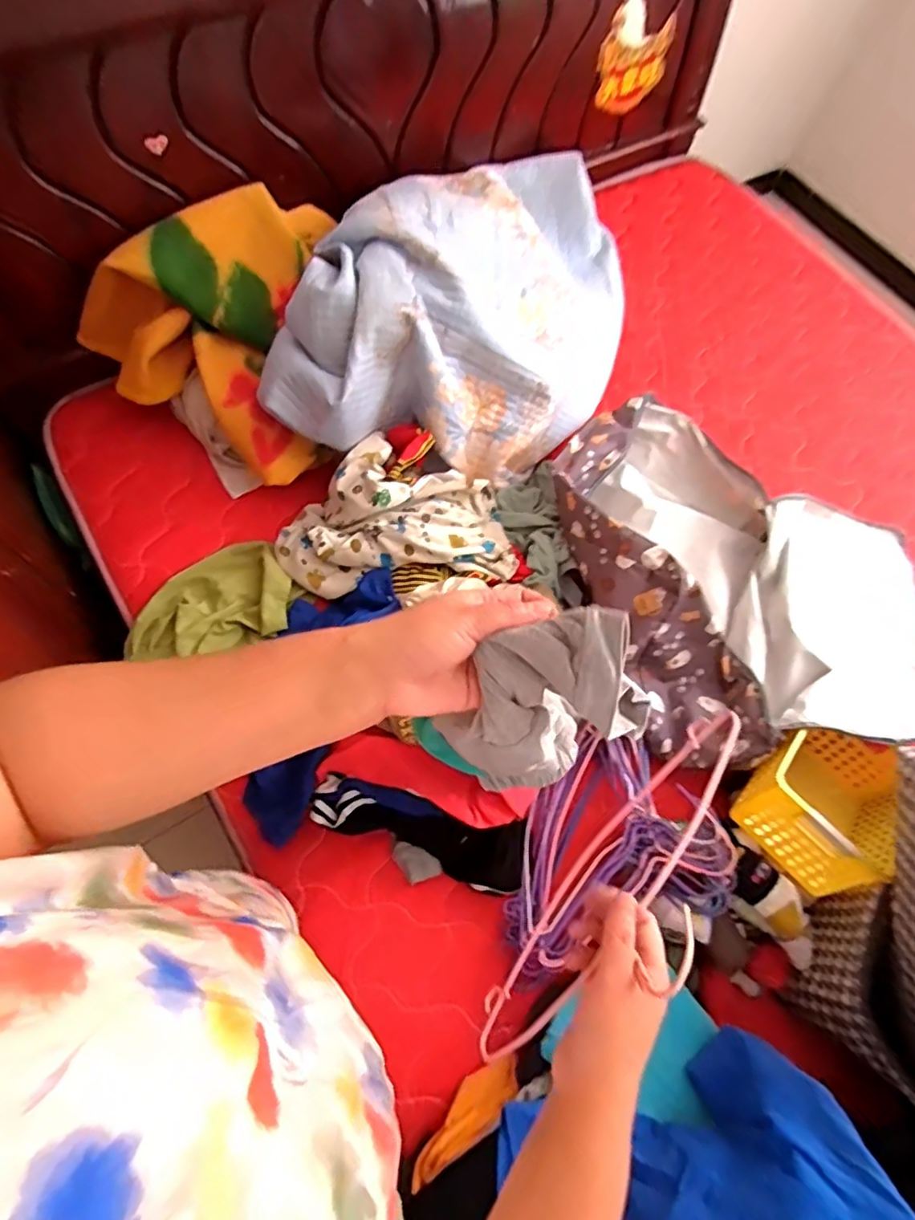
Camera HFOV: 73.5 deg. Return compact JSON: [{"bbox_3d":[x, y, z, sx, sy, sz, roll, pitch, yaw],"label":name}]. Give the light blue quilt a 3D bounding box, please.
[{"bbox_3d":[0.066,-0.579,1.145,0.453,0.287,0.852,31,69,10],"label":"light blue quilt"}]

